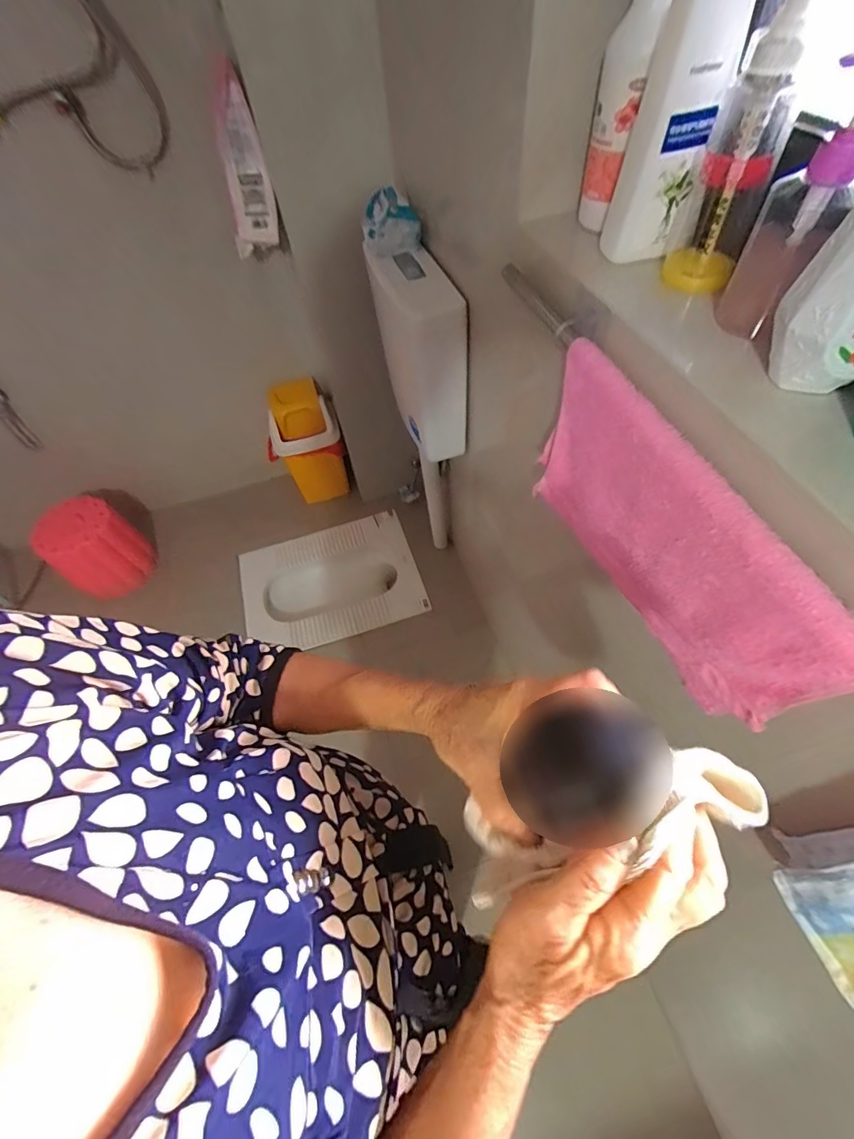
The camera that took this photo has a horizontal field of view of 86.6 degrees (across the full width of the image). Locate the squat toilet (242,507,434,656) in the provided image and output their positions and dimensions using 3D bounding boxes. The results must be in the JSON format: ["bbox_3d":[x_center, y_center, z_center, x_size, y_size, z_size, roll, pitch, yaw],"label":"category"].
[{"bbox_3d":[-0.333,0.050,1.598,0.590,0.118,0.402,-17,58,-6],"label":"squat toilet"}]

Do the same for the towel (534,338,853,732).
[{"bbox_3d":[0.215,-0.031,0.443,0.029,0.204,0.360,-19,58,-7],"label":"towel"}]

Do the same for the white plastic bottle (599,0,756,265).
[{"bbox_3d":[0.213,-0.405,0.386,0.075,0.229,0.072,11,59,12],"label":"white plastic bottle"}]

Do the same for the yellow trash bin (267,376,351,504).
[{"bbox_3d":[-0.424,-0.440,1.610,0.249,0.380,0.207,-14,57,-4],"label":"yellow trash bin"}]

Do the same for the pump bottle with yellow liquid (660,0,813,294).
[{"bbox_3d":[0.257,-0.344,0.370,0.059,0.196,0.058,20,61,17],"label":"pump bottle with yellow liquid"}]

